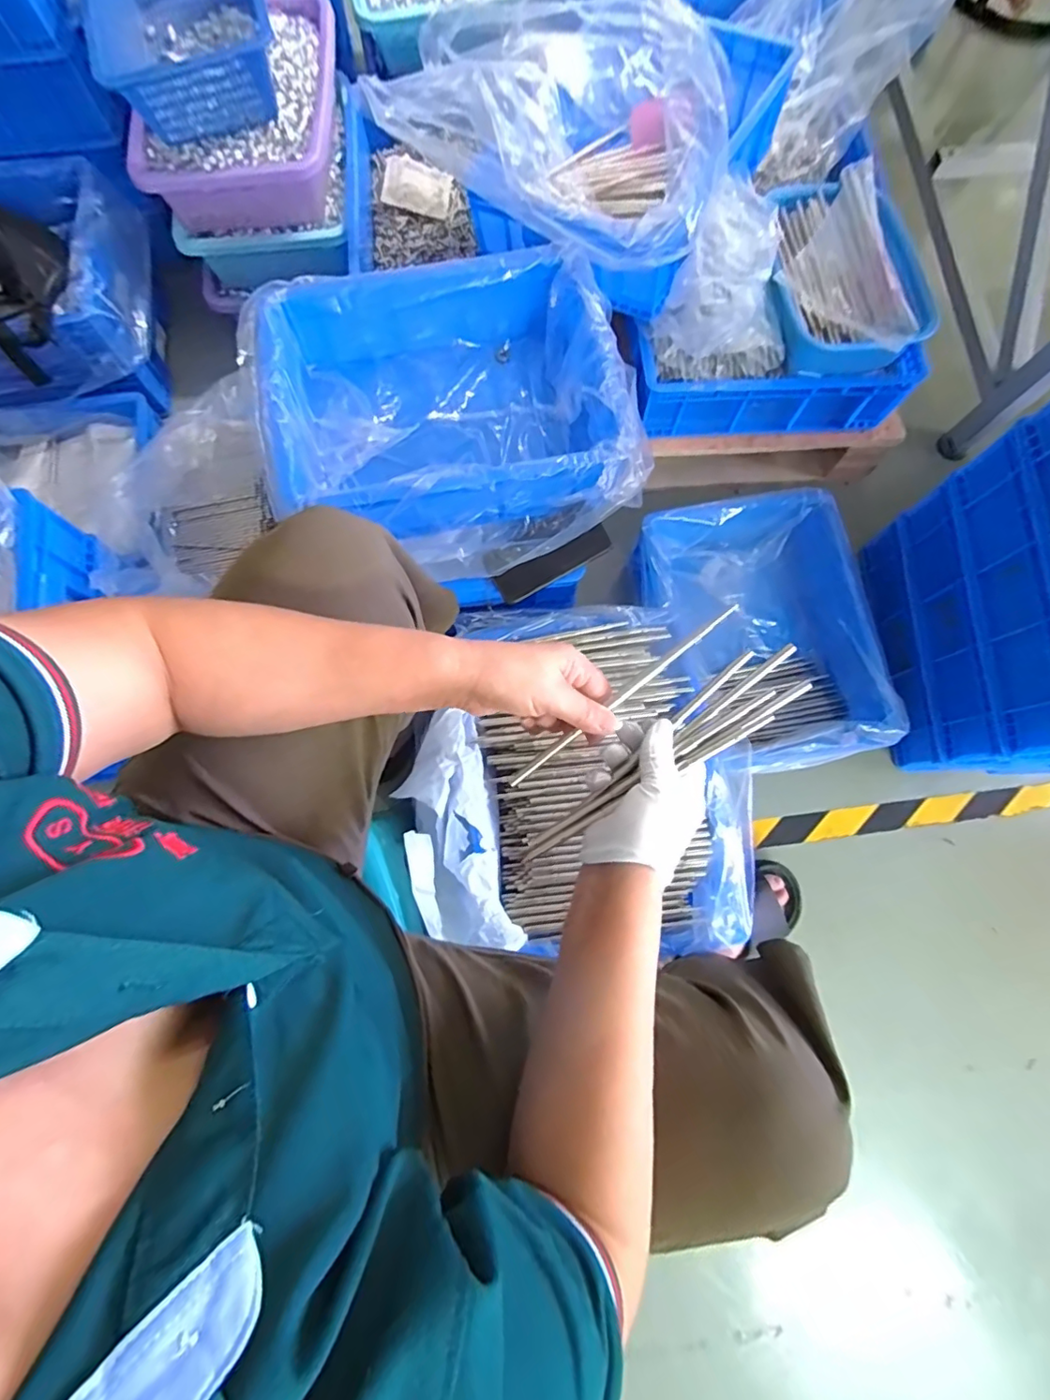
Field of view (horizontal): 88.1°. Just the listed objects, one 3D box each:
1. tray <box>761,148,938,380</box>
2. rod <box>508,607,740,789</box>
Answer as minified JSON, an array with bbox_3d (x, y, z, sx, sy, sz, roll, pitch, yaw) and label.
[{"bbox_3d":[0.436,-0.609,0.769,0.198,0.075,0.305,-12,78,-3],"label":"tray"},{"bbox_3d":[0.071,-0.001,0.407,0.208,0.006,0.008,-39,81,7],"label":"rod"}]

